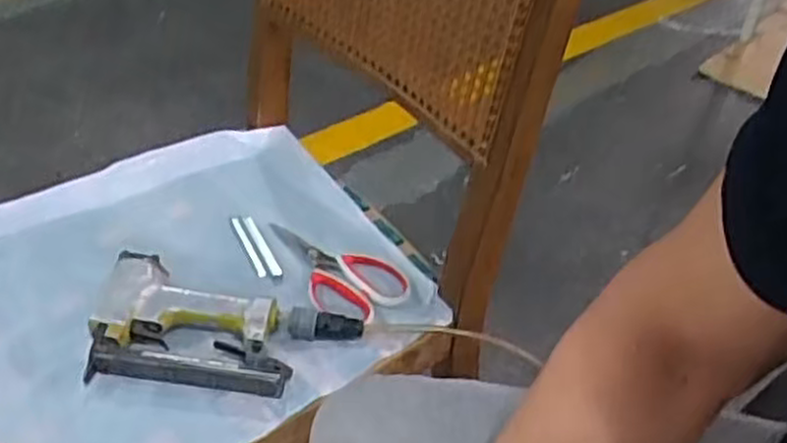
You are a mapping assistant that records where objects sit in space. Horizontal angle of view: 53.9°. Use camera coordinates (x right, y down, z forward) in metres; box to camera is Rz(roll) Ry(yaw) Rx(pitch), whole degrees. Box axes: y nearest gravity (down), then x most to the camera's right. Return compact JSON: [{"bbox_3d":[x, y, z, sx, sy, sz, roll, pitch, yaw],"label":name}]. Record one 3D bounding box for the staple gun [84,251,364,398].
[{"bbox_3d":[-0.160,0.100,0.752,0.251,0.041,0.135,3,41,1],"label":"staple gun"}]

